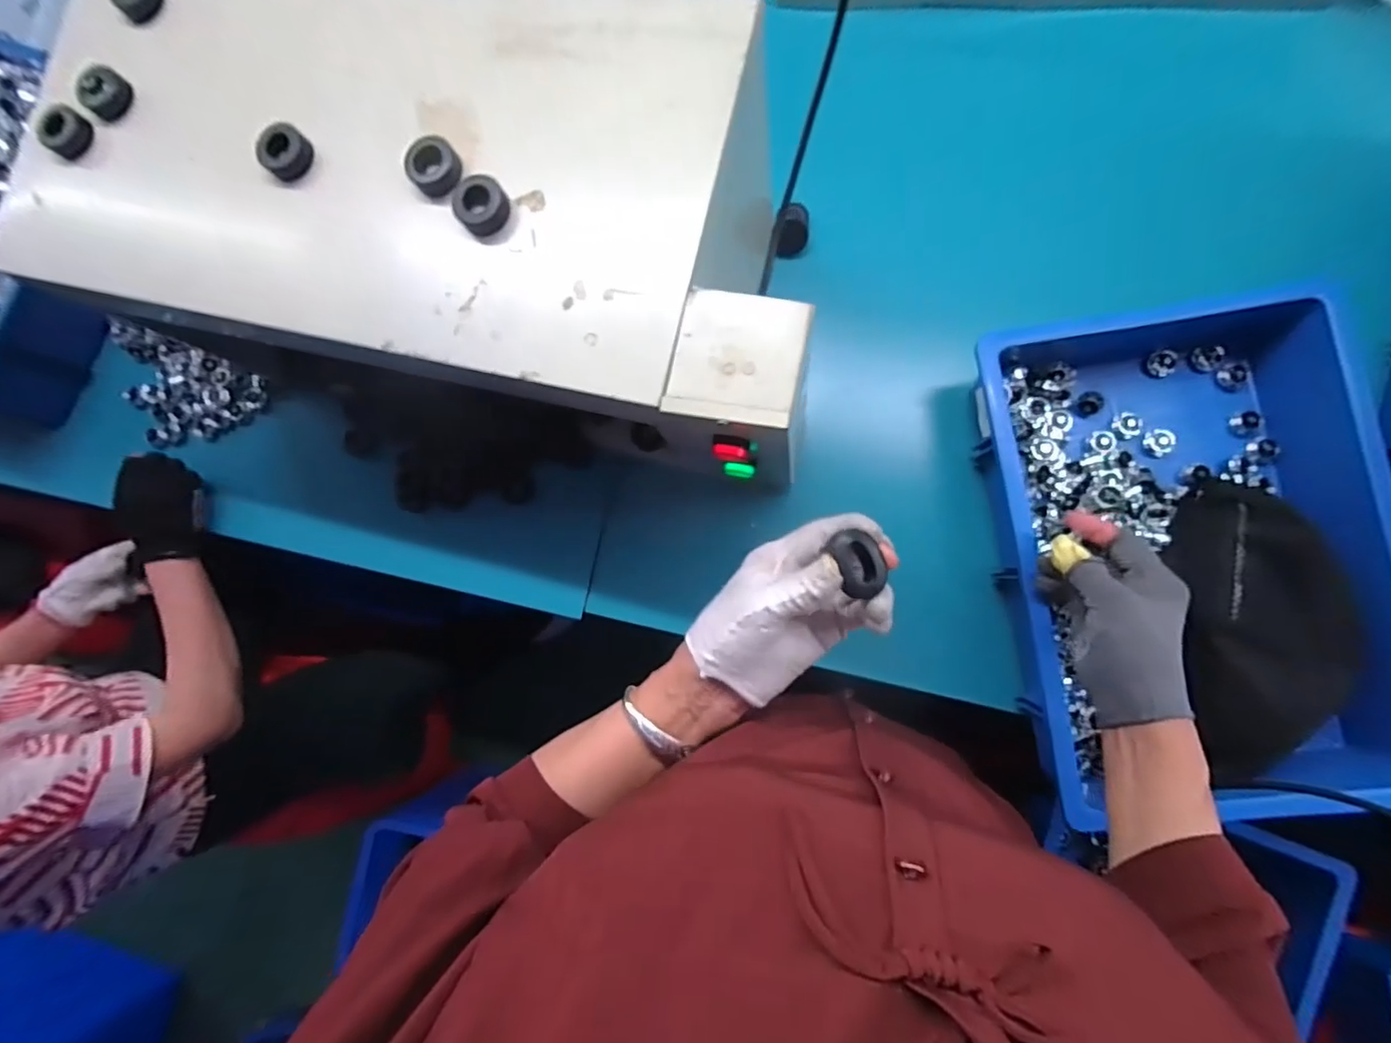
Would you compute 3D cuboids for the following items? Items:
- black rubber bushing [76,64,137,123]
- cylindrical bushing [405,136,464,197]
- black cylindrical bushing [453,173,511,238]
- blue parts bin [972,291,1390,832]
[{"bbox_3d":[-0.481,-0.350,0.477,0.037,0.020,0.035,-1,84,7],"label":"black rubber bushing"},{"bbox_3d":[-0.189,-0.257,0.424,0.037,0.018,0.037,-1,84,7],"label":"cylindrical bushing"},{"bbox_3d":[-0.150,-0.223,0.414,0.036,0.020,0.036,-1,84,7],"label":"black cylindrical bushing"},{"bbox_3d":[0.451,0.028,0.557,0.301,0.097,0.448,-8,83,7],"label":"blue parts bin"}]

